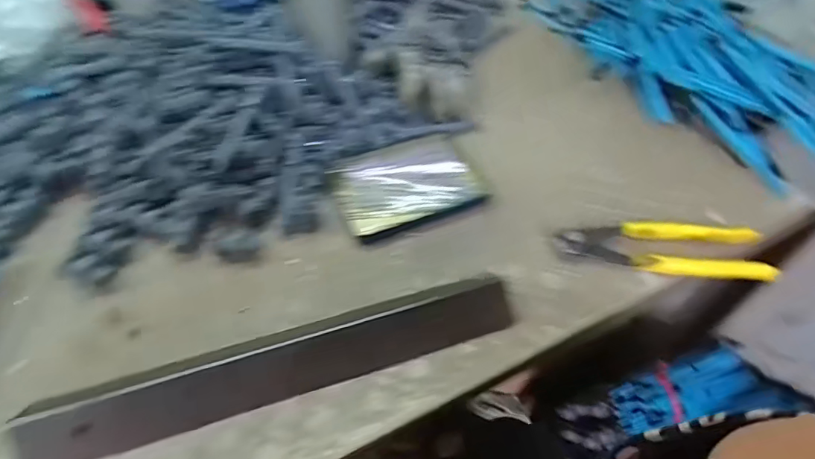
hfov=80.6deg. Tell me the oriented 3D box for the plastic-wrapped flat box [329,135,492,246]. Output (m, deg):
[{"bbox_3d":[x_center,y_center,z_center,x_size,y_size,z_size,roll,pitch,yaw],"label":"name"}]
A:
[{"bbox_3d":[0.001,-0.043,0.433,0.130,0.016,0.089,-18,54,-17],"label":"plastic-wrapped flat box"}]

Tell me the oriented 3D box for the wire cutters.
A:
[{"bbox_3d":[0.207,0.016,0.389,0.171,0.011,0.048,3,51,0],"label":"wire cutters"}]

